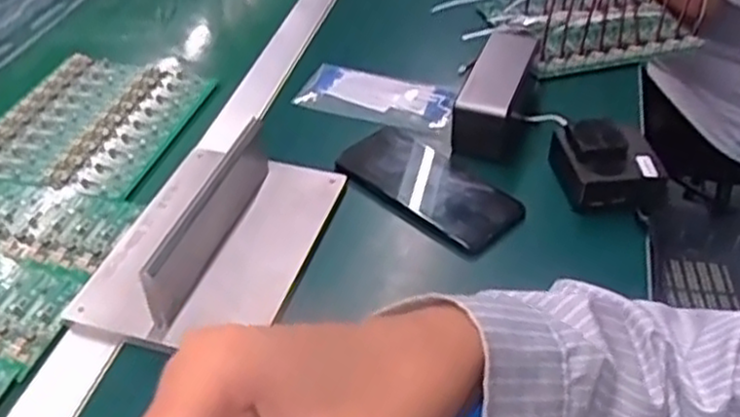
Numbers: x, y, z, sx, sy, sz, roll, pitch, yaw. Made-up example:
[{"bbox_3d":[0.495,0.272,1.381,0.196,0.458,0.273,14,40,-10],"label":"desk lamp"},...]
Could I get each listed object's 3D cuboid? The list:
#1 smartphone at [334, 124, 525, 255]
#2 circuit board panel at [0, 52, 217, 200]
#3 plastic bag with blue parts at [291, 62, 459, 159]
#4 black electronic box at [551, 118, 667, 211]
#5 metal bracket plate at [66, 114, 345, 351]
[{"bbox_3d":[0.048,-0.024,0.610,0.077,0.012,0.152,-34,50,-31],"label":"smartphone"},{"bbox_3d":[-0.253,-0.085,0.693,0.164,0.007,0.190,10,43,14],"label":"circuit board panel"},{"bbox_3d":[0.013,-0.101,0.706,0.168,0.017,0.081,21,46,24],"label":"plastic bag with blue parts"},{"bbox_3d":[0.190,-0.036,0.605,0.071,0.045,0.075,-8,44,-10],"label":"black electronic box"},{"bbox_3d":[-0.115,0.012,0.555,0.139,0.053,0.200,13,44,12],"label":"metal bracket plate"}]

